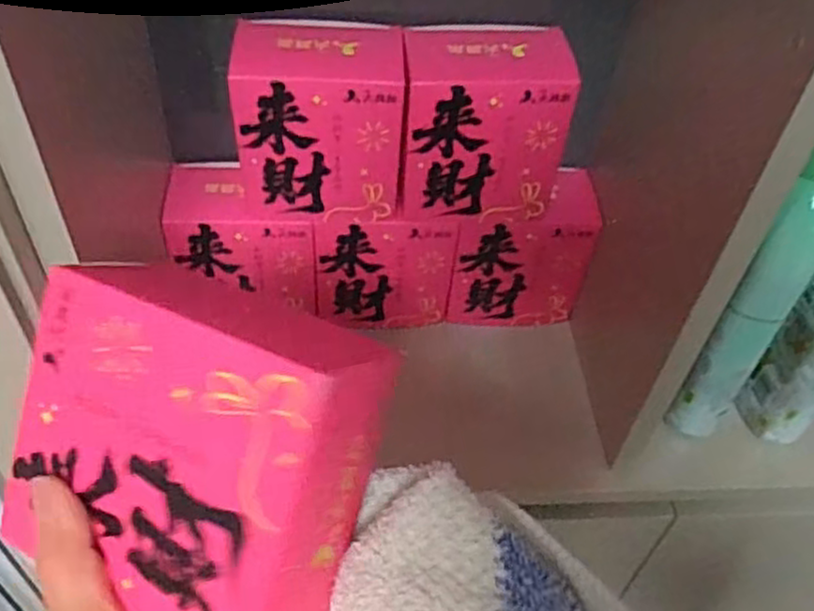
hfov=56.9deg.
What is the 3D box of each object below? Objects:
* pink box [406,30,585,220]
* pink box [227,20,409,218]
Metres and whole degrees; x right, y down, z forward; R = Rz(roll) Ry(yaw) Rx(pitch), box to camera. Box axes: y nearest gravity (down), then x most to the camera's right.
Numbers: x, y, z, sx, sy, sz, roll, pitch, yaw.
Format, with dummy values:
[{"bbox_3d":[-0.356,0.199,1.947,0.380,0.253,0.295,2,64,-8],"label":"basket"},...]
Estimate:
[{"bbox_3d":[0.049,-0.119,0.497,0.105,0.117,0.055,0,48,-6],"label":"pink box"},{"bbox_3d":[-0.054,-0.118,0.491,0.104,0.111,0.056,3,48,-3],"label":"pink box"}]

